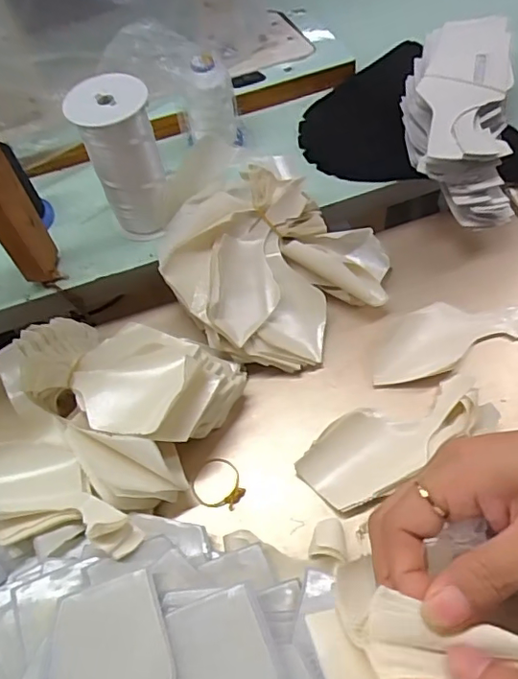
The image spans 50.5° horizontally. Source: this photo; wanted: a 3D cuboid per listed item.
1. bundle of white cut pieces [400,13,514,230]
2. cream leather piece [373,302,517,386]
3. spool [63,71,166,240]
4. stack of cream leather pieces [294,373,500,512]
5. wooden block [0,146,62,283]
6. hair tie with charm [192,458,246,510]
[{"bbox_3d":[0.222,-0.242,0.600,0.108,0.086,0.240,1,77,4],"label":"bundle of white cut pieces"},{"bbox_3d":[0.197,-0.008,0.562,0.182,0.011,0.076,-18,59,-6],"label":"cream leather piece"},{"bbox_3d":[-0.141,-0.186,0.587,0.075,0.158,0.081,-15,58,-4],"label":"spool"},{"bbox_3d":[0.126,0.088,0.506,0.183,0.013,0.077,-28,60,-12],"label":"stack of cream leather pieces"},{"bbox_3d":[-0.237,-0.116,0.542,0.026,0.187,0.058,24,63,18],"label":"wooden block"},{"bbox_3d":[-0.037,0.133,0.505,0.049,0.007,0.046,-2,58,4],"label":"hair tie with charm"}]

